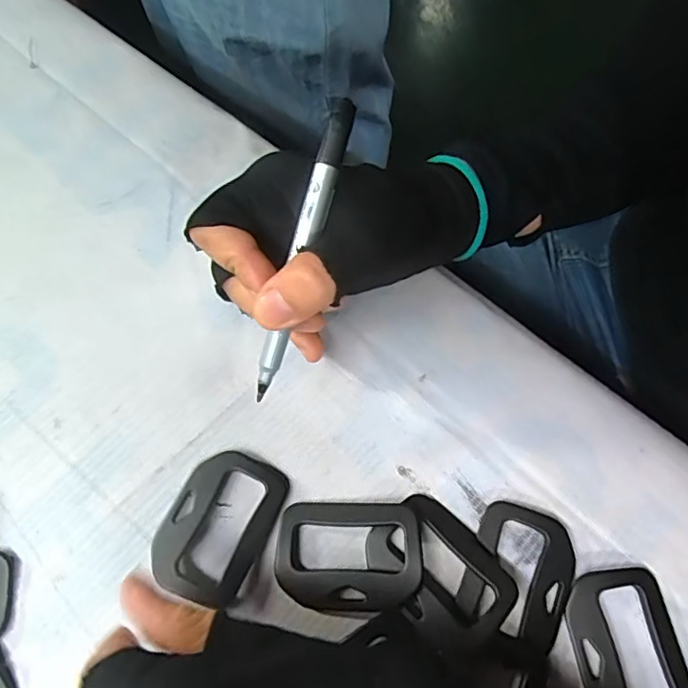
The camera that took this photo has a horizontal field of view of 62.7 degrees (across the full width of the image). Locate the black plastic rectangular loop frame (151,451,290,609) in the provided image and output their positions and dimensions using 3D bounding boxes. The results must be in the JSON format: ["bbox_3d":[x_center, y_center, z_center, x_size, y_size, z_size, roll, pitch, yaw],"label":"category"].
[{"bbox_3d":[-0.055,0.076,0.241,0.044,0.008,0.061,23,70,9],"label":"black plastic rectangular loop frame"}]

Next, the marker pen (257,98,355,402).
[{"bbox_3d":[-0.017,-0.036,0.224,0.009,0.008,0.122,17,94,6],"label":"marker pen"}]

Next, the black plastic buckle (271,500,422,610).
[{"bbox_3d":[0.001,0.088,0.236,0.059,0.011,0.042,2,69,1],"label":"black plastic buckle"}]

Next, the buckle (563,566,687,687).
[{"bbox_3d":[0.114,0.123,0.225,0.043,0.005,0.061,-11,69,-4],"label":"buckle"}]

